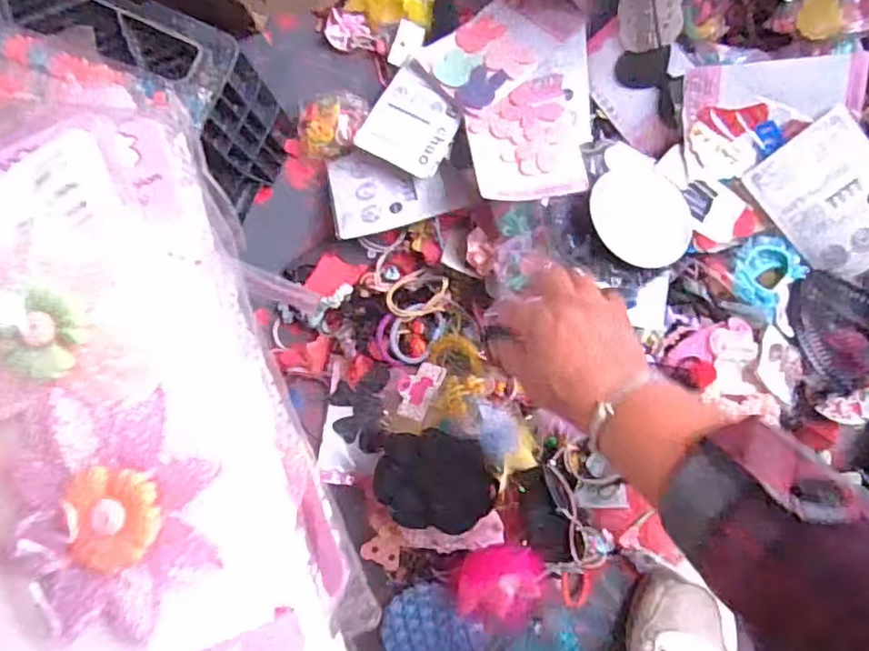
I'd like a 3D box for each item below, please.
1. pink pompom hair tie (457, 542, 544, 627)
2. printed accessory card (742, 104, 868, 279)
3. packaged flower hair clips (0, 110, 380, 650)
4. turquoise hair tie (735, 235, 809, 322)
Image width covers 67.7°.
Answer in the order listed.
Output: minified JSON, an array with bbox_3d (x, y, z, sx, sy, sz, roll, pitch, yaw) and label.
[{"bbox_3d":[0.060,0.235,0.576,0.079,0.049,0.078,9,87,5],"label":"pink pompom hair tie"},{"bbox_3d":[0.359,-0.109,0.576,0.097,0.008,0.140,-38,100,24],"label":"printed accessory card"},{"bbox_3d":[-0.075,0.028,0.132,0.094,0.024,0.132,-25,84,3],"label":"packaged flower hair clips"},{"bbox_3d":[0.304,-0.047,0.590,0.056,0.021,0.071,41,90,6],"label":"turquoise hair tie"}]

